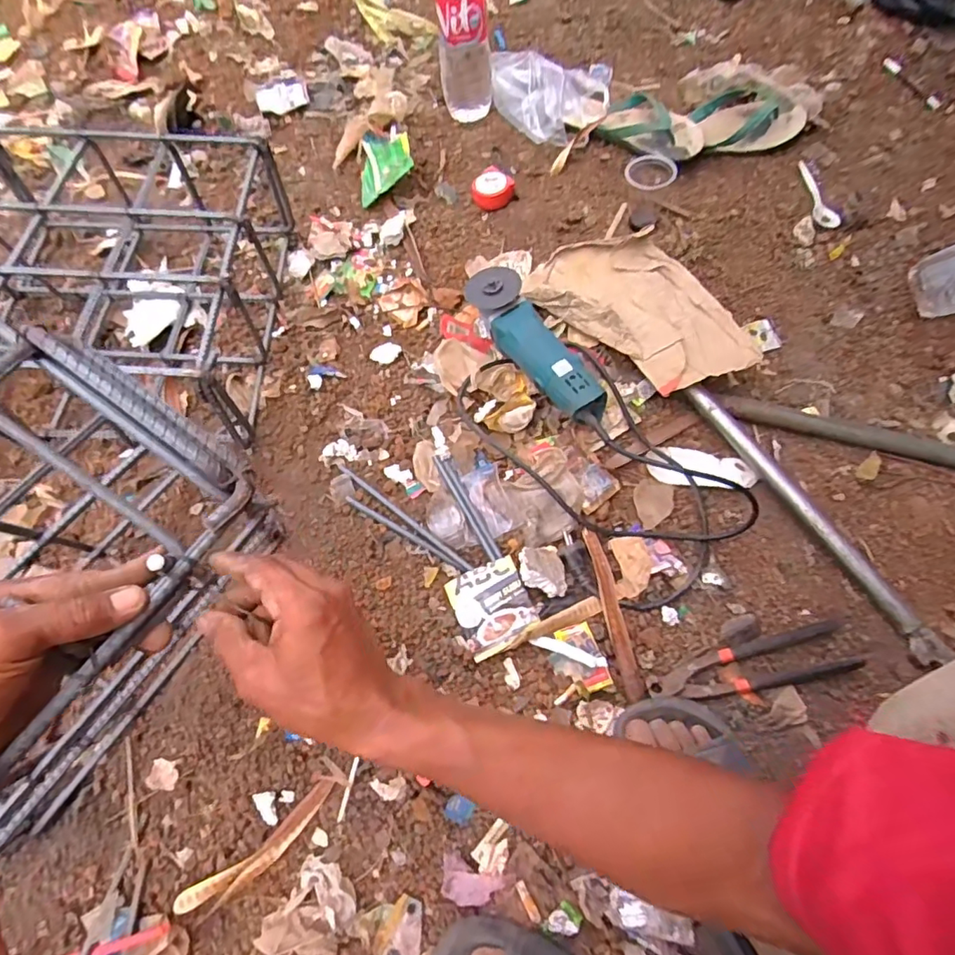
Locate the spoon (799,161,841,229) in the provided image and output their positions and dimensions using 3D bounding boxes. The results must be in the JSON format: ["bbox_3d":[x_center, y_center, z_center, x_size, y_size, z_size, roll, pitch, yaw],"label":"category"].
[{"bbox_3d":[0.544,-0.455,0.894,0.029,0.011,0.140,-6,67,-3],"label":"spoon"}]

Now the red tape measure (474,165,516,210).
[{"bbox_3d":[0.025,-0.469,0.903,0.068,0.036,0.072,-1,67,-1],"label":"red tape measure"}]

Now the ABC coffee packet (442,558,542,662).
[{"bbox_3d":[0.017,0.143,0.620,0.081,0.019,0.091,-23,69,-10],"label":"ABC coffee packet"}]

